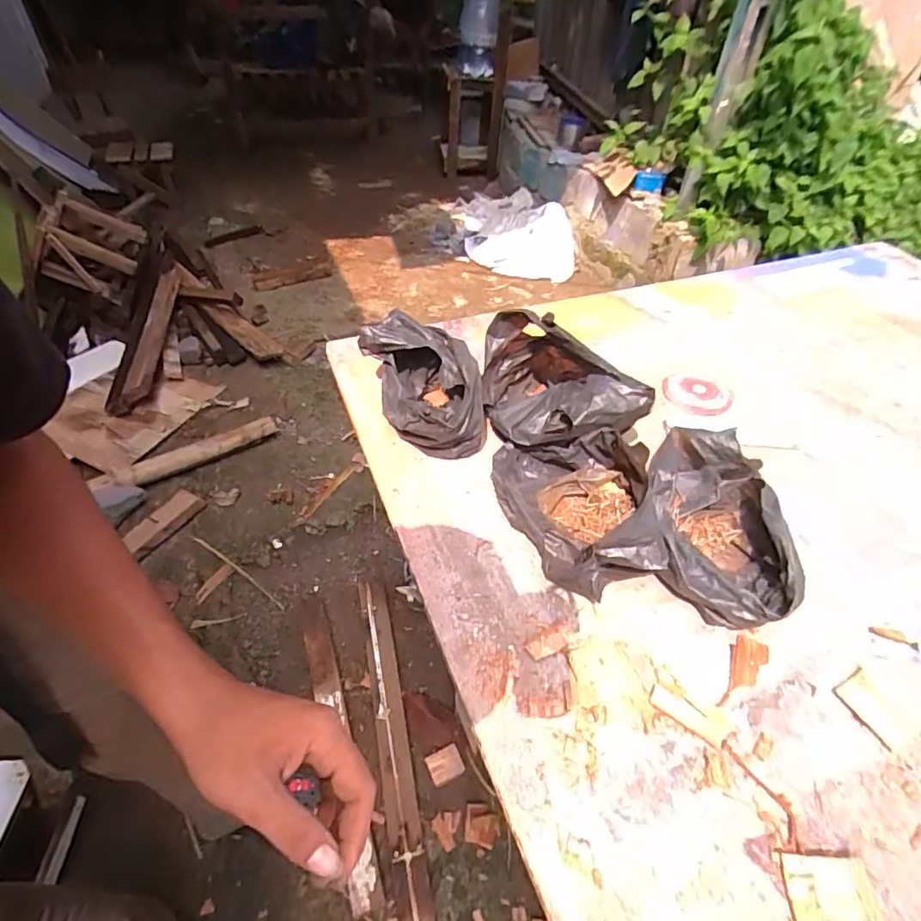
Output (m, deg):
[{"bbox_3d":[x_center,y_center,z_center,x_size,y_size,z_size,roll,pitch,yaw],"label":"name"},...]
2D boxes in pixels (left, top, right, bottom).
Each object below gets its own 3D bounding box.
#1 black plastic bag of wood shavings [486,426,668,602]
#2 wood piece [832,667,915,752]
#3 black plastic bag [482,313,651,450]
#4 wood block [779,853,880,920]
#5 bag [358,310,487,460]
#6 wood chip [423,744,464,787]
[{"bbox_3d":[0.116,0.046,0.541,0.150,0.089,0.187,2,46,-1],"label":"black plastic bag of wood shavings"},{"bbox_3d":[0.360,0.215,0.454,0.042,0.004,0.055,-19,50,-20],"label":"wood piece"},{"bbox_3d":[0.106,-0.090,0.634,0.146,0.123,0.192,-15,49,-17],"label":"black plastic bag"},{"bbox_3d":[0.252,0.309,0.354,0.054,0.010,0.066,-6,51,10],"label":"wood block"},{"bbox_3d":[-0.039,-0.094,0.650,0.122,0.087,0.191,-30,55,-28],"label":"bag"},{"bbox_3d":[-0.031,0.614,1.053,0.069,0.009,0.061,-19,50,-20],"label":"wood chip"}]

